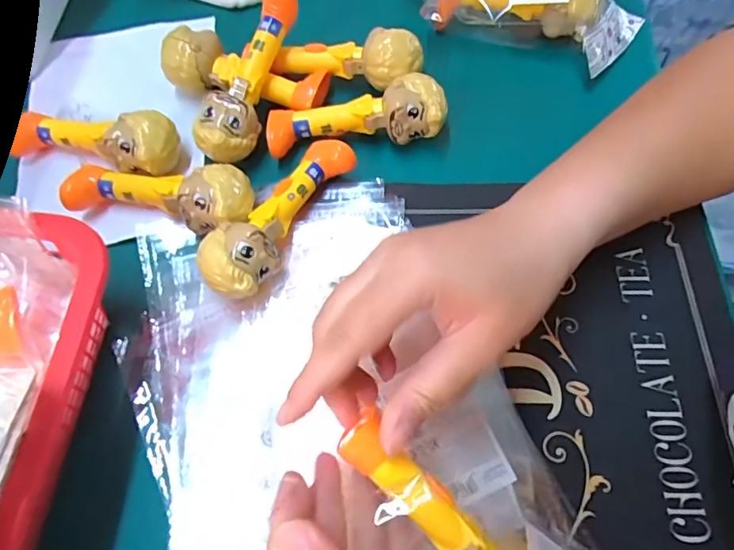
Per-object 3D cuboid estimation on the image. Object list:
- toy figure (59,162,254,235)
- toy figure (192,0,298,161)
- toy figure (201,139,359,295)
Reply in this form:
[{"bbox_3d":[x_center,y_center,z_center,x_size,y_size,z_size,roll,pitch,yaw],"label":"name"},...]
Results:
[{"bbox_3d":[-0.138,-0.051,0.324,0.132,0.042,0.042,7,66,5],"label":"toy figure"},{"bbox_3d":[-0.081,-0.138,0.338,0.035,0.035,0.122,19,81,10],"label":"toy figure"},{"bbox_3d":[-0.053,-0.036,0.311,0.038,0.038,0.124,32,71,15],"label":"toy figure"}]

